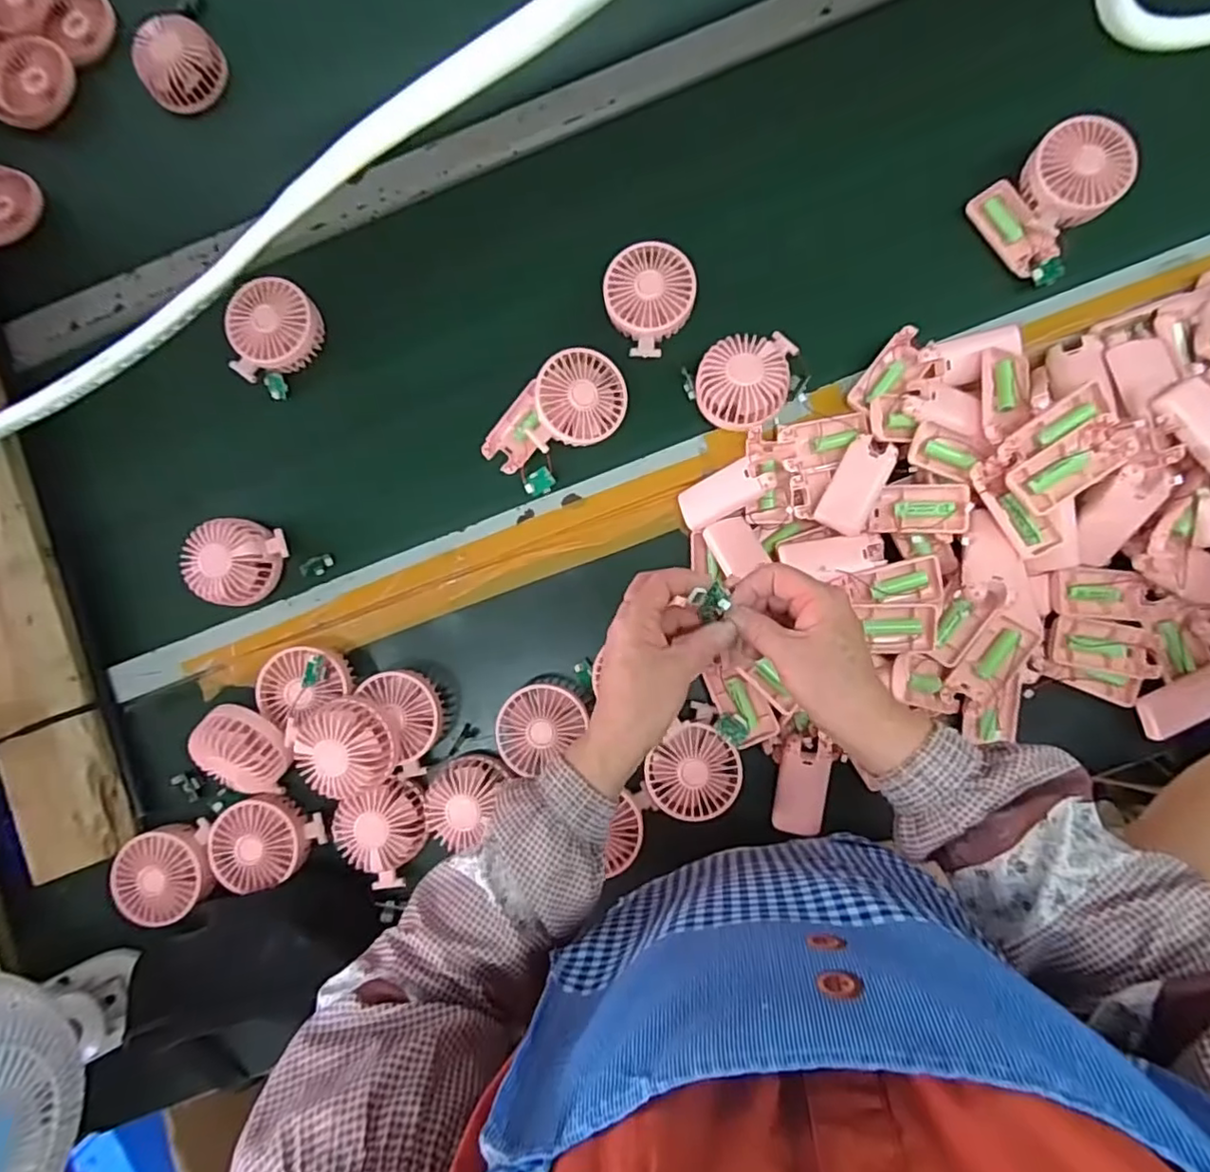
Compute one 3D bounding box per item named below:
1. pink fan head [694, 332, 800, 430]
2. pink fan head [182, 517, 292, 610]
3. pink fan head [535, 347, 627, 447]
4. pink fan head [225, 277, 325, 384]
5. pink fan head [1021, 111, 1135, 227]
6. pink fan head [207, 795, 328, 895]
[{"bbox_3d":[0.133,-0.198,0.591,0.086,0.026,0.091,6,89,7],"label":"pink fan head"},{"bbox_3d":[-0.377,-0.024,0.622,0.088,0.035,0.084,11,89,7],"label":"pink fan head"},{"bbox_3d":[-0.022,-0.181,0.599,0.088,0.036,0.088,-1,95,-7],"label":"pink fan head"},{"bbox_3d":[-0.337,-0.263,0.635,0.090,0.026,0.091,6,101,-7],"label":"pink fan head"},{"bbox_3d":[0.445,-0.390,0.580,0.091,0.030,0.084,0,88,7],"label":"pink fan head"},{"bbox_3d":[-0.329,0.245,0.601,0.098,0.032,0.083,-24,85,5],"label":"pink fan head"}]

